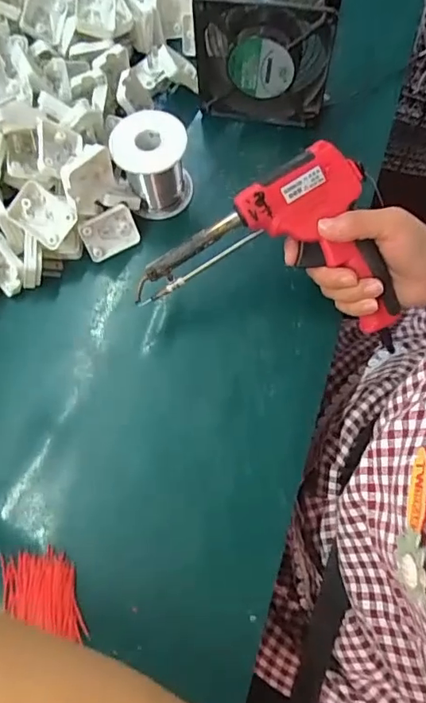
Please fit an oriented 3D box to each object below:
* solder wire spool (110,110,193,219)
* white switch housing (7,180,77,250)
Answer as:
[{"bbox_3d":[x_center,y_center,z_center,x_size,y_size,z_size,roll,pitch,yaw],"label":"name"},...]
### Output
[{"bbox_3d":[-0.054,-0.168,0.454,0.067,0.066,0.062,-5,69,-3],"label":"solder wire spool"},{"bbox_3d":[-0.143,-0.115,0.423,0.048,0.011,0.040,38,98,-13],"label":"white switch housing"}]

